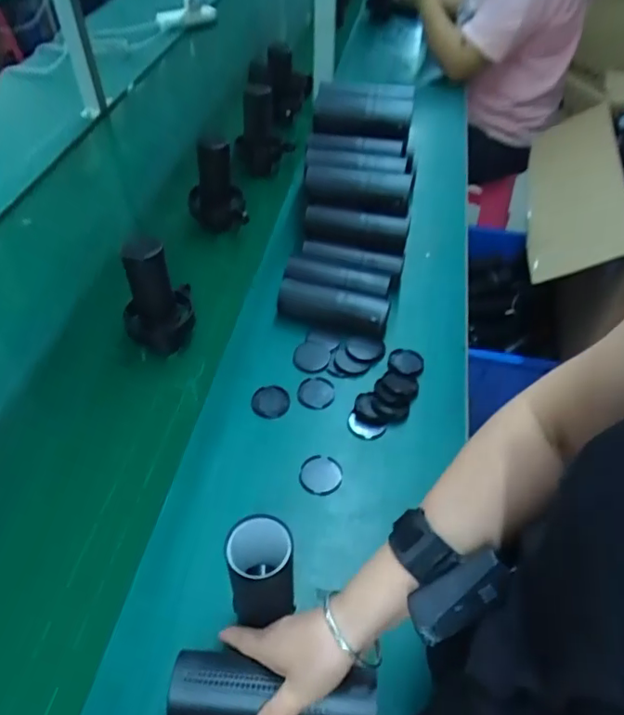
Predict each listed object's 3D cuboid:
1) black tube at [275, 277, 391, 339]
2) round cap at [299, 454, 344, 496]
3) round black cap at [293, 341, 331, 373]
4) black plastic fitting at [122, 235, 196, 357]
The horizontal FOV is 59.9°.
[{"bbox_3d":[0.030,-0.072,0.792,0.160,0.045,0.048,13,49,10],"label":"black tube"},{"bbox_3d":[0.011,0.140,0.644,0.049,0.004,0.049,8,48,5],"label":"round cap"},{"bbox_3d":[0.000,-0.002,0.760,0.049,0.005,0.057,7,48,4],"label":"round black cap"},{"bbox_3d":[-0.218,-0.085,0.755,0.092,0.210,0.071,-10,49,-11],"label":"black plastic fitting"}]

